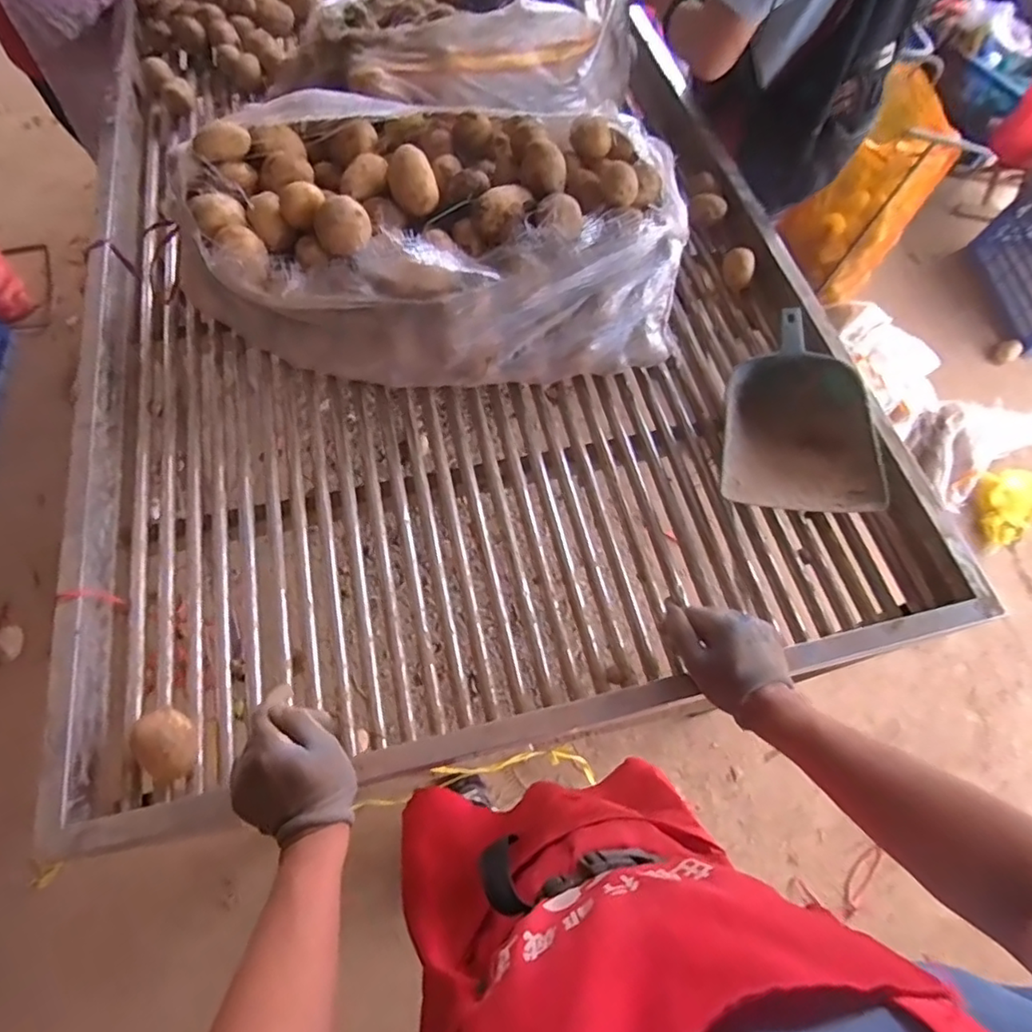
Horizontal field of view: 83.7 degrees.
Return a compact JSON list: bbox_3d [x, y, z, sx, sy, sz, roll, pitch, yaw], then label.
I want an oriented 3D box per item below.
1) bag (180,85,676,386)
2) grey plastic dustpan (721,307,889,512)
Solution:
[{"bbox_3d":[-0.106,-0.355,0.759,0.636,0.177,0.349,3,68,-2],"label":"bag"},{"bbox_3d":[0.365,-0.139,0.756,0.174,0.086,0.309,11,68,1],"label":"grey plastic dustpan"}]

